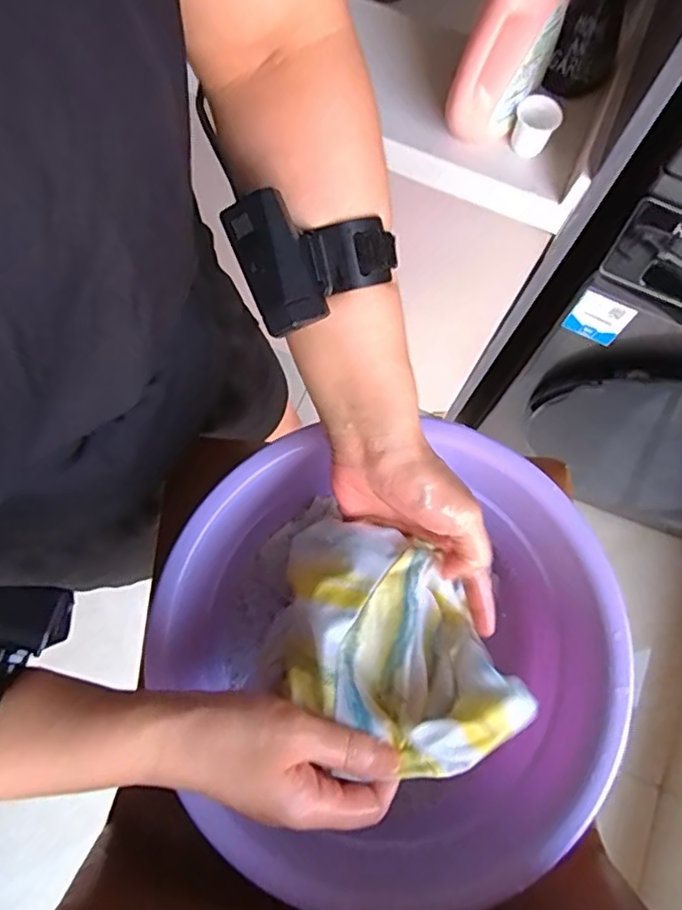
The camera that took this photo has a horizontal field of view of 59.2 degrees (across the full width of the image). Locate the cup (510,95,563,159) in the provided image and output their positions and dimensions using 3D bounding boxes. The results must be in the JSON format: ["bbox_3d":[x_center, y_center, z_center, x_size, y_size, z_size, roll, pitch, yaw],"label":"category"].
[{"bbox_3d":[0.206,-0.350,0.641,0.044,0.040,0.041,0,75,-1],"label":"cup"}]

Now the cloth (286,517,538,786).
[{"bbox_3d":[0.033,0.115,0.368,0.164,0.055,0.107,32,76,7],"label":"cloth"}]

